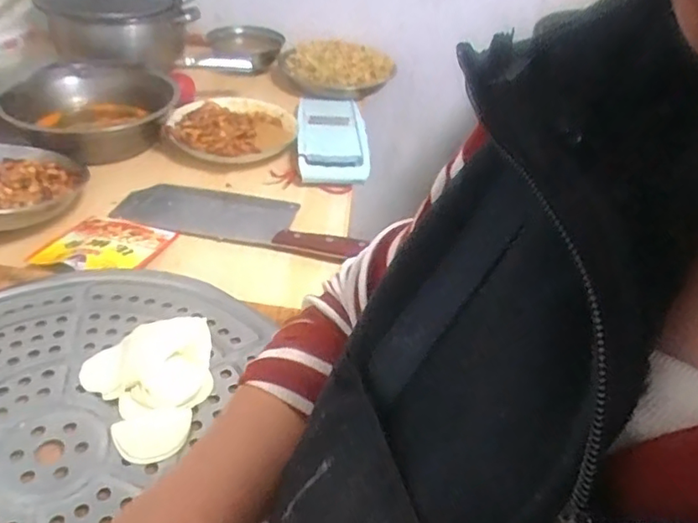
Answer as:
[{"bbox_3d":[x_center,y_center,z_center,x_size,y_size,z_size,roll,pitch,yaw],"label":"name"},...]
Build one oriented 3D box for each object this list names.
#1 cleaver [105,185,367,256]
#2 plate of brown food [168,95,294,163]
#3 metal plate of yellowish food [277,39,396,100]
[{"bbox_3d":[-0.139,-0.065,0.739,0.300,0.015,0.110,12,38,7],"label":"cleaver"},{"bbox_3d":[-0.172,-0.209,0.889,0.182,0.042,0.196,4,38,-3],"label":"plate of brown food"},{"bbox_3d":[-0.025,-0.359,1.064,0.165,0.057,0.161,27,43,24],"label":"metal plate of yellowish food"}]

